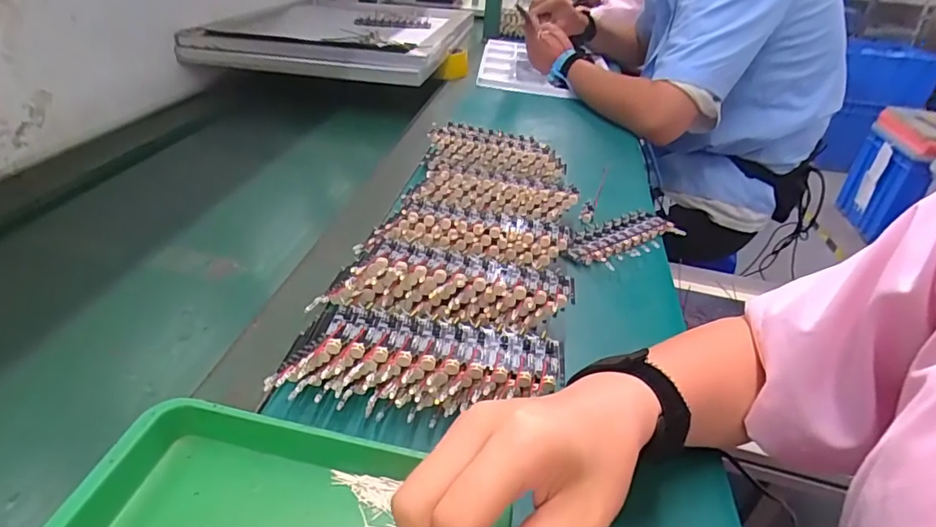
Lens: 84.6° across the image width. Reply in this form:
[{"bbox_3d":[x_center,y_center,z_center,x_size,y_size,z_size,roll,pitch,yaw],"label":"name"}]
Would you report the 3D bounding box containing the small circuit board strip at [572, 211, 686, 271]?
[{"bbox_3d":[0.171,-0.027,0.571,0.152,0.015,0.067,-21,41,-33],"label":"small circuit board strip"}]

